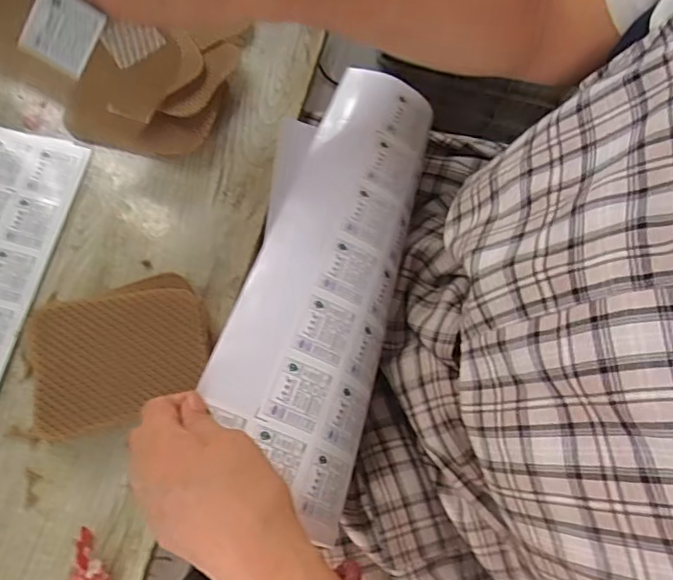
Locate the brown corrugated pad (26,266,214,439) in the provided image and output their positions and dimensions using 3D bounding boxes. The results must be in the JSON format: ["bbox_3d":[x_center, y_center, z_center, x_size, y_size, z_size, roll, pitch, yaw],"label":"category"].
[{"bbox_3d":[-0.156,0.042,0.414,0.125,0.028,0.098,-20,76,-6],"label":"brown corrugated pad"}]

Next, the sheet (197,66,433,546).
[{"bbox_3d":[-0.008,-0.015,0.392,0.102,0.033,0.319,12,70,3],"label":"sheet"}]

